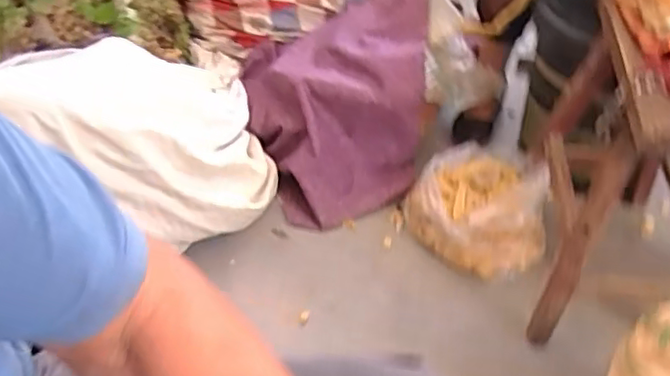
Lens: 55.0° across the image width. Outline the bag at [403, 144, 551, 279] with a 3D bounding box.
[{"bbox_3d":[0.268,0.030,1.153,0.230,0.104,0.242,-32,51,-30],"label":"bag"}]

